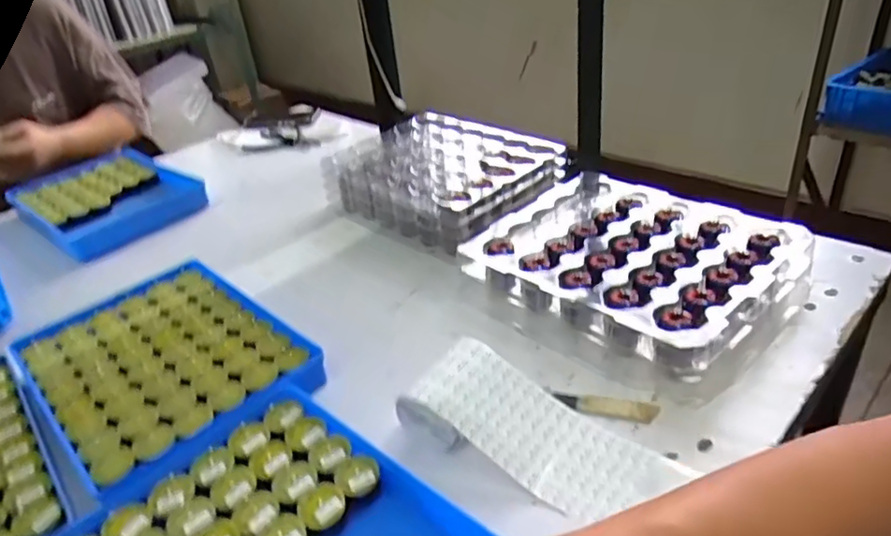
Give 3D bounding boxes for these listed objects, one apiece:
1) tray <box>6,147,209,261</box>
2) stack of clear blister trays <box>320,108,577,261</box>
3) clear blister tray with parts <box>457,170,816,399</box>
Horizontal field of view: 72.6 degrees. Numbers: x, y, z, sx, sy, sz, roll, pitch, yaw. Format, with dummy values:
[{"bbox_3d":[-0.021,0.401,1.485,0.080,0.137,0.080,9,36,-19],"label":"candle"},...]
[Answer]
[{"bbox_3d":[-0.593,-0.123,1.070,0.321,0.042,0.239,21,42,38],"label":"tray"},{"bbox_3d":[-0.006,-0.139,0.930,0.302,0.076,0.247,24,44,40],"label":"stack of clear blister trays"},{"bbox_3d":[0.197,-0.006,0.678,0.247,0.067,0.310,-32,40,-34],"label":"clear blister tray with parts"}]

